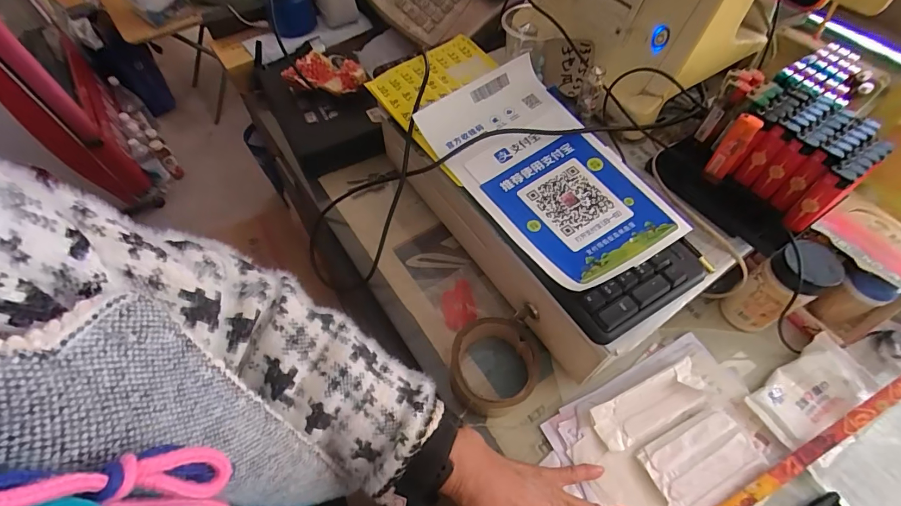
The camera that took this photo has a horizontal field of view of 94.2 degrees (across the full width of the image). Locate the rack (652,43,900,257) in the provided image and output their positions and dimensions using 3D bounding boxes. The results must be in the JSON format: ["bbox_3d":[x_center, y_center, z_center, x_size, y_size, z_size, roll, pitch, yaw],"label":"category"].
[{"bbox_3d":[0.335,-0.119,0.426,0.200,0.094,0.136,-36,67,-19],"label":"rack"}]

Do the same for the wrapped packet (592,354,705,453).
[{"bbox_3d":[0.199,0.151,0.414,0.118,0.015,0.043,-22,63,-12],"label":"wrapped packet"}]

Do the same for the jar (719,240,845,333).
[{"bbox_3d":[0.337,0.039,0.436,0.045,0.129,0.053,-21,63,-12],"label":"jar"}]

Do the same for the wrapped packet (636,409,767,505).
[{"bbox_3d":[0.237,0.196,0.395,0.103,0.013,0.066,-25,64,-14],"label":"wrapped packet"}]

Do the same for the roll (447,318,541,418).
[{"bbox_3d":[0.045,0.117,0.435,0.087,0.041,0.092,0,60,0],"label":"roll"}]

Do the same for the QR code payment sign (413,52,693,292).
[{"bbox_3d":[0.092,-0.085,0.420,0.144,0.033,0.258,-31,65,-16],"label":"QR code payment sign"}]

